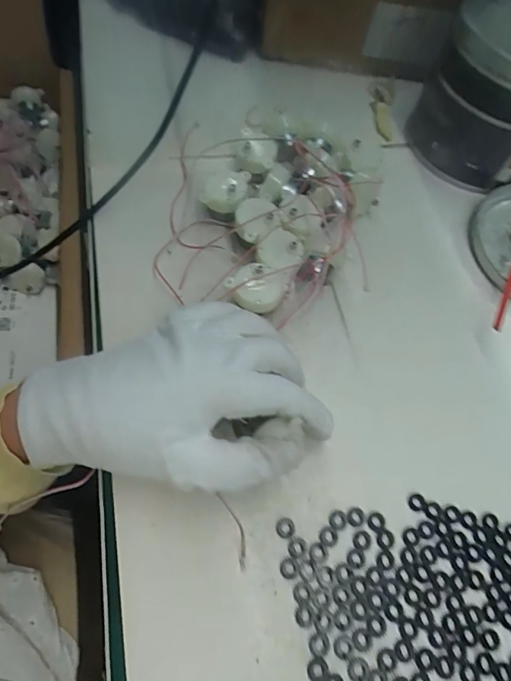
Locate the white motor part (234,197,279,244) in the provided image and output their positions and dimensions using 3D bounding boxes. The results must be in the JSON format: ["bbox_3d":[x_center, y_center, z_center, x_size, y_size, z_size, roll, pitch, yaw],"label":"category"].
[{"bbox_3d":[0.001,-0.084,0.307,0.031,0.013,0.034,10,62,-2],"label":"white motor part"}]

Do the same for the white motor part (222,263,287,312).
[{"bbox_3d":[0.000,-0.035,0.284,0.038,0.013,0.029,14,62,0],"label":"white motor part"}]

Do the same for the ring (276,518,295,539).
[{"bbox_3d":[0.017,0.103,0.240,0.010,0.004,0.010,3,63,-5],"label":"ring"}]

